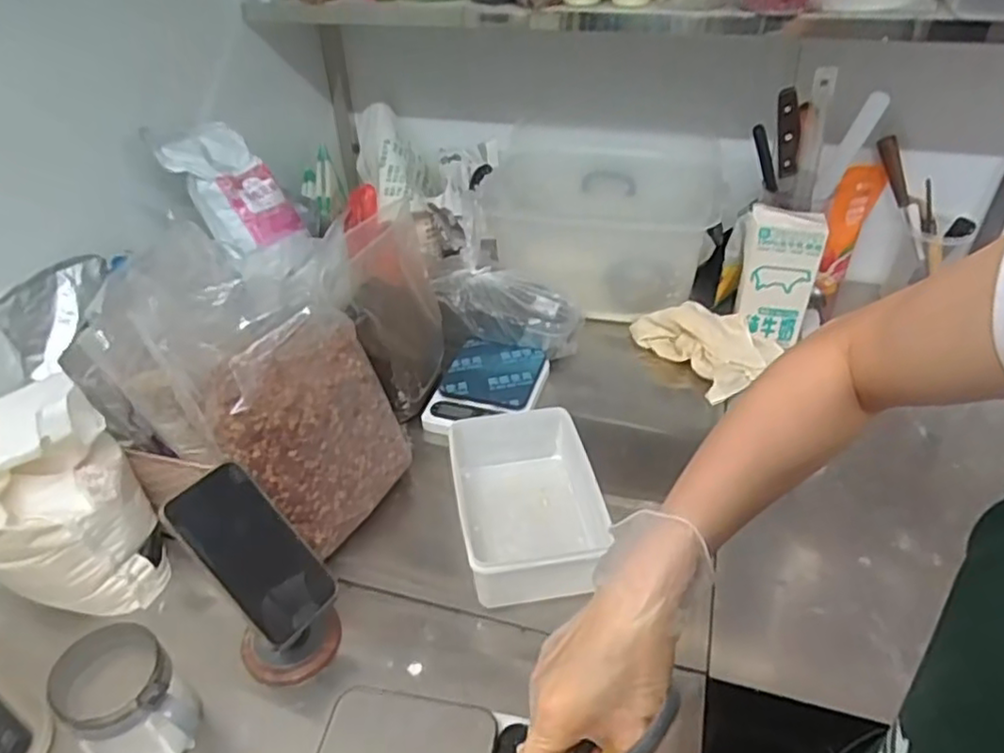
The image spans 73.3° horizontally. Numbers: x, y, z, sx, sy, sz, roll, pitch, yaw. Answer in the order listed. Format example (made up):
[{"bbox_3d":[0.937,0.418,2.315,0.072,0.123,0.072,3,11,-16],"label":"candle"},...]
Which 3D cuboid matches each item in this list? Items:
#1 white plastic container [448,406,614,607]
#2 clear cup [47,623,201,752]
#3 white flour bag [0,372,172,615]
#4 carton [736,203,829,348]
[{"bbox_3d":[0.028,0.140,0.750,0.146,0.075,0.217,-7,38,-6],"label":"white plastic container"},{"bbox_3d":[-0.307,0.274,0.560,0.086,0.102,0.103,-29,46,-30],"label":"clear cup"},{"bbox_3d":[-0.439,0.126,0.659,0.151,0.200,0.142,-26,44,-28],"label":"white flour bag"},{"bbox_3d":[0.399,-0.150,0.980,0.101,0.189,0.056,11,40,16],"label":"carton"}]

